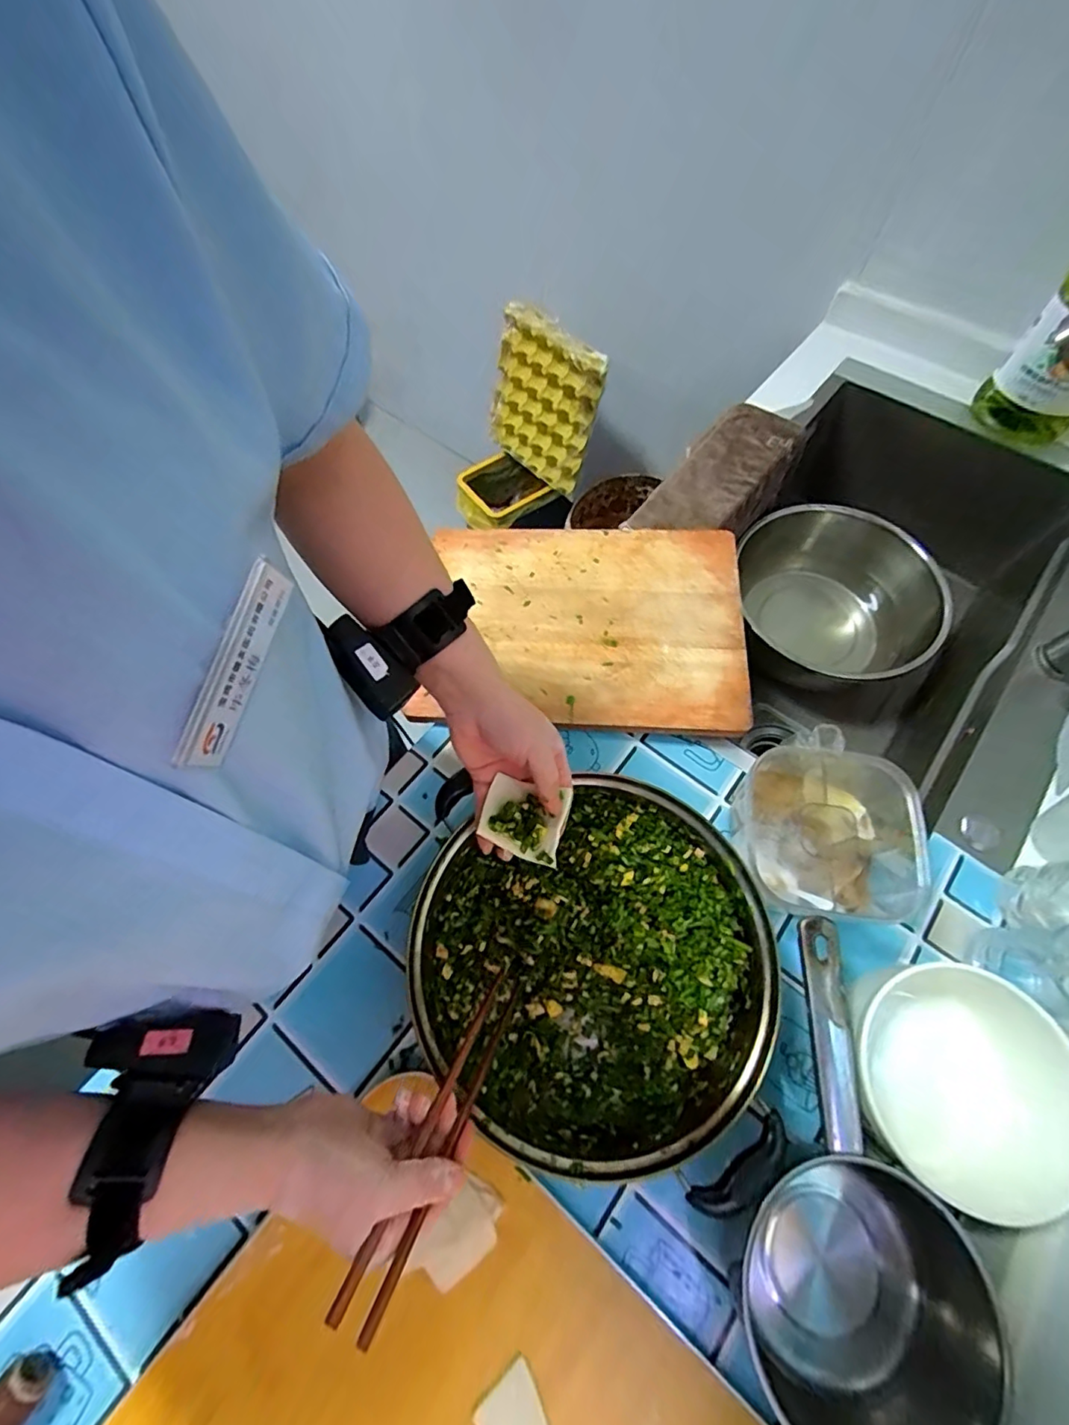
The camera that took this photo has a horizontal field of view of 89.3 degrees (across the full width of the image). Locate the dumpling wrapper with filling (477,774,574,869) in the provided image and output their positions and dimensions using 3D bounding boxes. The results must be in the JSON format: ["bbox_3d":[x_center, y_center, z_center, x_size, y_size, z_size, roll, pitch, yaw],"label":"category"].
[{"bbox_3d":[-0.008,0.081,0.410,0.061,0.020,0.052,15,64,10],"label":"dumpling wrapper with filling"}]

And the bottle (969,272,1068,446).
[{"bbox_3d":[0.651,-0.452,0.640,0.108,0.259,0.068,22,67,11],"label":"bottle"}]

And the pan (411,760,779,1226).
[{"bbox_3d":[0.043,0.196,0.437,0.280,0.072,0.266,9,66,5],"label":"pan"}]

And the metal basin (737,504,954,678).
[{"bbox_3d":[0.441,-0.154,0.803,0.248,0.151,0.254,0,65,1],"label":"metal basin"}]

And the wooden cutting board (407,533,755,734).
[{"bbox_3d":[0.052,-0.100,0.590,0.331,0.032,0.246,2,63,3],"label":"wooden cutting board"}]

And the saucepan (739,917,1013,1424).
[{"bbox_3d":[0.214,0.307,0.371,0.125,0.104,0.308,1,75,3],"label":"saucepan"}]

